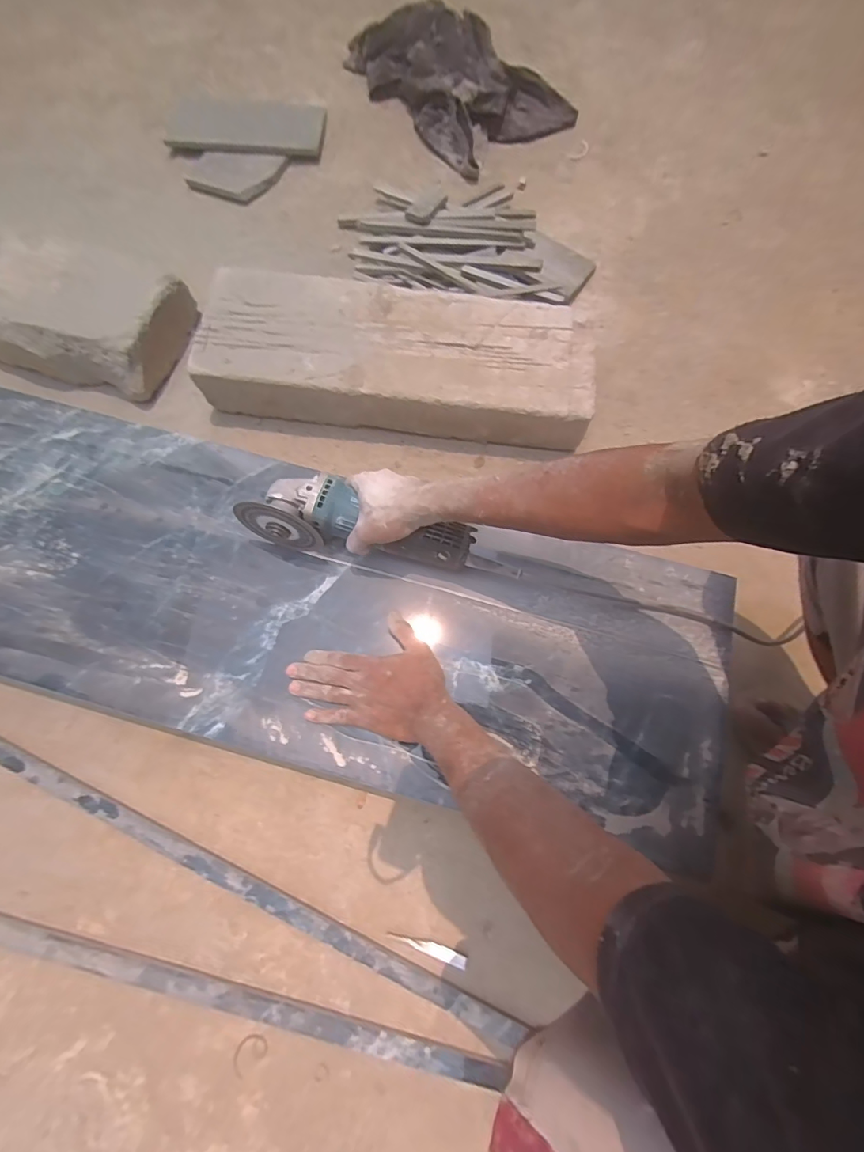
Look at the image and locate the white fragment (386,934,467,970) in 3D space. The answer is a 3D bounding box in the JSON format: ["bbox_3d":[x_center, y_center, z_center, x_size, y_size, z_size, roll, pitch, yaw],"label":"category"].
[{"bbox_3d":[-0.004,0.448,0.573,0.097,0.007,0.015,21,74,4],"label":"white fragment"}]

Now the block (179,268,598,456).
[{"bbox_3d":[-0.049,-0.340,0.761,0.592,0.106,0.200,7,73,0],"label":"block"}]

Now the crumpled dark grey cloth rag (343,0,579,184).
[{"bbox_3d":[0.048,-1.051,0.978,0.443,0.092,0.324,44,77,10],"label":"crumpled dark grey cloth rag"}]

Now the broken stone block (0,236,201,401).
[{"bbox_3d":[-0.556,-0.418,0.761,0.285,0.103,0.200,15,73,2],"label":"broken stone block"}]

